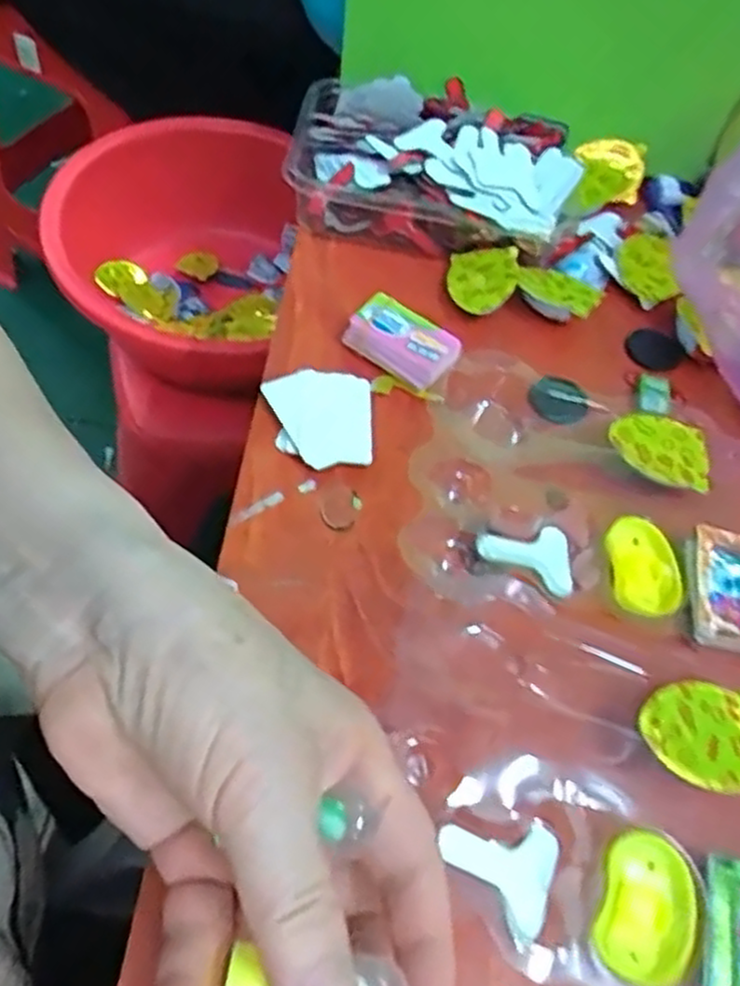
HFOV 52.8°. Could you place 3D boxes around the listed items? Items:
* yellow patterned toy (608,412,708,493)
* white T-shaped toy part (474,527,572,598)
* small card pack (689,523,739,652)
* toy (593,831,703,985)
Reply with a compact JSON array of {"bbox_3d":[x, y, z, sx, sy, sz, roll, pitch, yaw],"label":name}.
[{"bbox_3d":[0.142,-0.023,0.366,0.049,0.009,0.034,18,56,3],"label":"yellow patterned toy"},{"bbox_3d":[0.068,0.028,0.332,0.041,0.006,0.036,9,56,-3],"label":"white T-shaped toy part"},{"bbox_3d":[0.159,0.041,0.333,0.032,0.004,0.056,16,56,1],"label":"small card pack"},{"bbox_3d":[0.096,0.144,0.256,0.032,0.009,0.045,19,56,4],"label":"toy"}]

